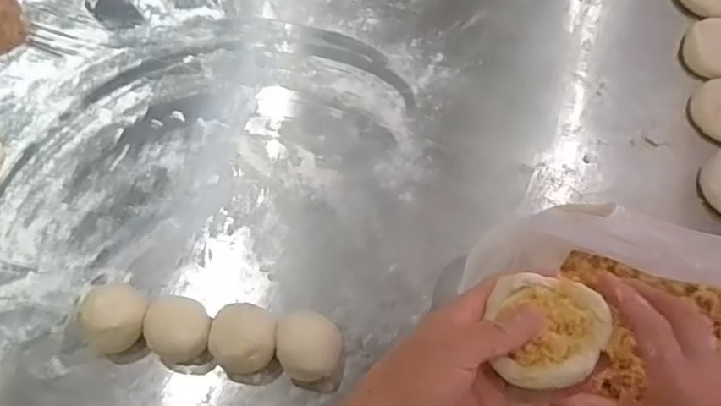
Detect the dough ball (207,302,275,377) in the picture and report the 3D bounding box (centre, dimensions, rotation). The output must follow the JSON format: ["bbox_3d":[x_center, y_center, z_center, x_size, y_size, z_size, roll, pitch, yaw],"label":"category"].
[{"bbox_3d":[-0.092,0.108,0.492,0.049,0.049,0.053,0,65,0],"label":"dough ball"}]

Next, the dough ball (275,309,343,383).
[{"bbox_3d":[-0.042,0.117,0.499,0.049,0.041,0.049,0,65,0],"label":"dough ball"}]

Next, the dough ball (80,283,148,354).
[{"bbox_3d":[-0.191,0.093,0.494,0.047,0.054,0.043,0,65,0],"label":"dough ball"}]

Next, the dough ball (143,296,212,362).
[{"bbox_3d":[-0.144,0.103,0.500,0.051,0.040,0.045,5,65,3],"label":"dough ball"}]

